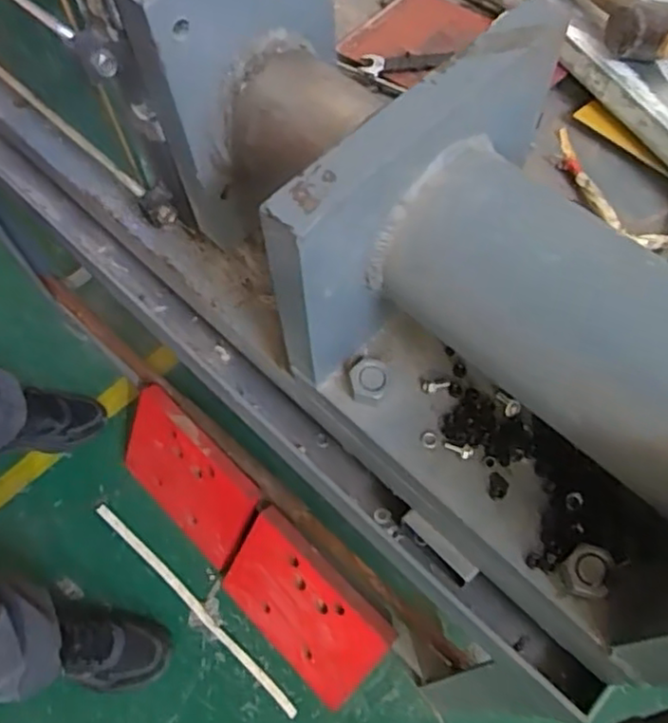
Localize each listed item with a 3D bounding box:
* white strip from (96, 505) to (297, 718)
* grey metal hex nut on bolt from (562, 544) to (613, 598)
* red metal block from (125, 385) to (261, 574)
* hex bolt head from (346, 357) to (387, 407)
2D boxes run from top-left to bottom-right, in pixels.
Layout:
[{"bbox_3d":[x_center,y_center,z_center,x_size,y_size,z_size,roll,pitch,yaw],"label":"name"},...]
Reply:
[{"bbox_3d":[-0.243,0.411,1.126,0.488,0.011,0.019,38,70,20],"label":"white strip"},{"bbox_3d":[0.137,0.114,0.361,0.023,0.013,0.025,22,65,13],"label":"grey metal hex nut on bolt"},{"bbox_3d":[-0.255,0.201,1.131,0.277,0.214,0.028,40,36,17],"label":"red metal block"},{"bbox_3d":[0.021,0.012,0.416,0.025,0.016,0.026,18,64,11],"label":"hex bolt head"}]

